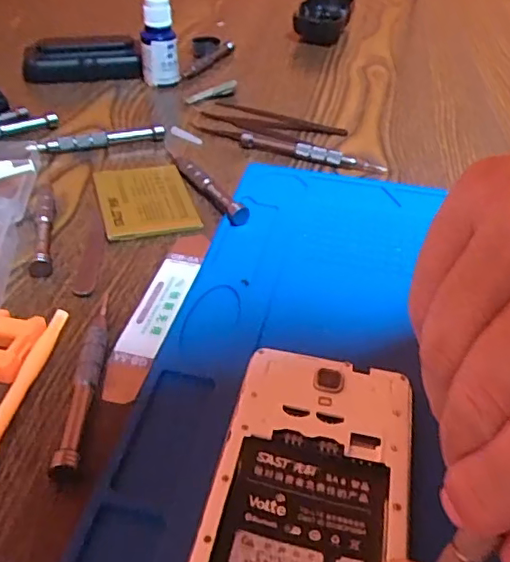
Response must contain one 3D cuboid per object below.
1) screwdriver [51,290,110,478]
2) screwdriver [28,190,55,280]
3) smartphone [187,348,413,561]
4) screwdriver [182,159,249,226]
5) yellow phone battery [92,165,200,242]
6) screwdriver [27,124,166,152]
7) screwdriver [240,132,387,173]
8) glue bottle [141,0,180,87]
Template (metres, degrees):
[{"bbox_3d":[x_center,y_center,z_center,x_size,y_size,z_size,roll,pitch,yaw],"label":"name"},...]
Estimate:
[{"bbox_3d":[-0.071,0.039,0.252,0.010,0.009,0.103,1,40,-3],"label":"screwdriver"},{"bbox_3d":[-0.120,-0.031,0.333,0.011,0.010,0.083,-5,41,-10],"label":"screwdriver"},{"bbox_3d":[0.018,0.081,0.204,0.068,0.005,0.139,11,41,8],"label":"smartphone"},{"bbox_3d":[-0.026,-0.059,0.372,0.010,0.012,0.074,-18,44,-24],"label":"screwdriver"},{"bbox_3d":[-0.068,-0.052,0.364,0.055,0.007,0.074,-10,42,-16],"label":"yellow phone battery"},{"bbox_3d":[-0.112,-0.101,0.417,0.094,0.011,0.005,-10,42,-16],"label":"screwdriver"},{"bbox_3d":[0.039,-0.091,0.416,0.105,0.009,0.012,17,42,15],"label":"screwdriver"},{"bbox_3d":[-0.080,-0.214,0.490,0.029,0.089,0.024,0,40,-5],"label":"glue bottle"}]

